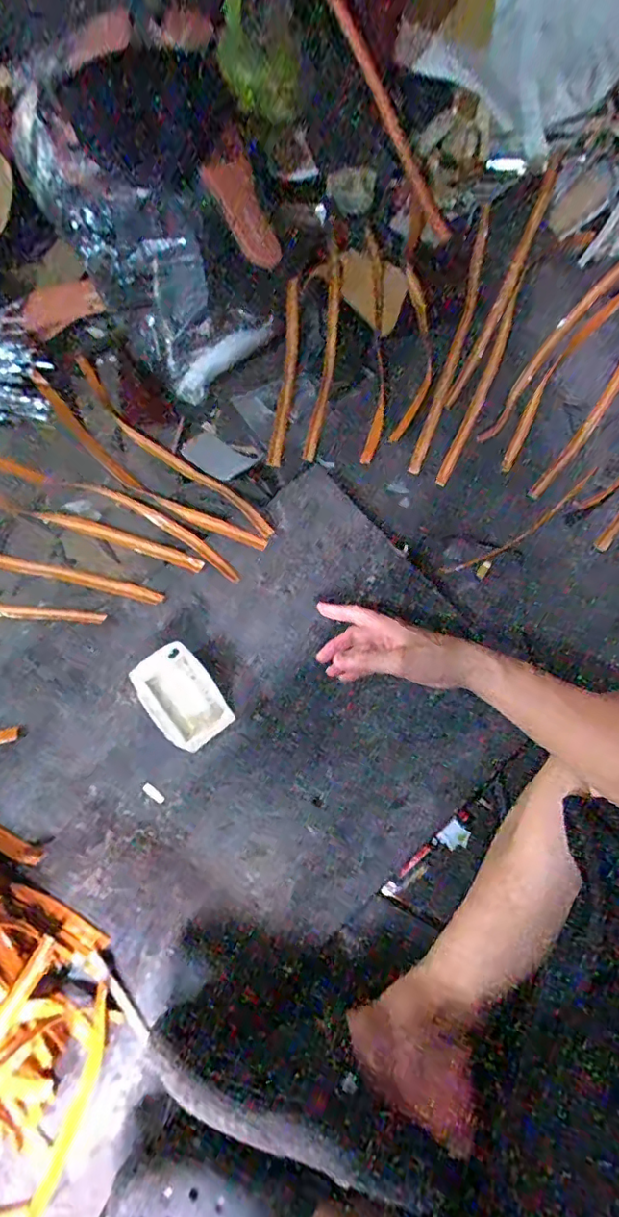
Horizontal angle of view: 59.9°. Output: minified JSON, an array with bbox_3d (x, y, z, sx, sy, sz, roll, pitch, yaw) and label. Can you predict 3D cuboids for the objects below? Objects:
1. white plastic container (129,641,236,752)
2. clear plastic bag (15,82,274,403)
[{"bbox_3d":[-0.133,0.094,0.566,0.071,0.049,0.105,-33,70,-17],"label":"white plastic container"},{"bbox_3d":[-0.250,-0.512,0.779,0.166,0.128,0.421,-44,94,-21],"label":"clear plastic bag"}]

